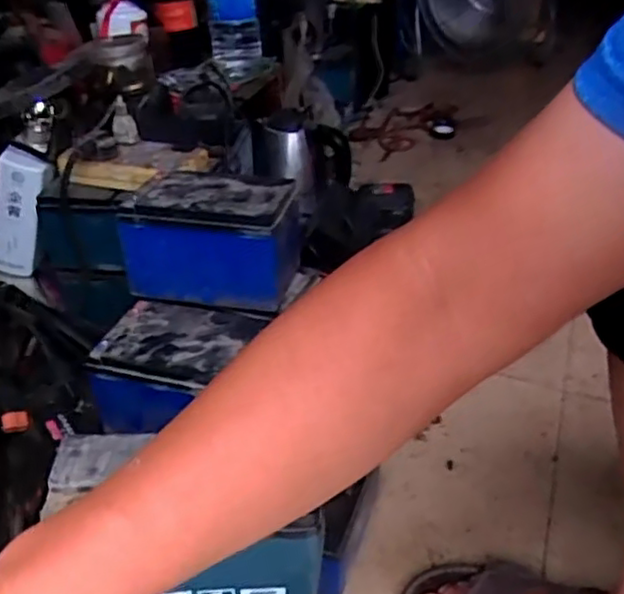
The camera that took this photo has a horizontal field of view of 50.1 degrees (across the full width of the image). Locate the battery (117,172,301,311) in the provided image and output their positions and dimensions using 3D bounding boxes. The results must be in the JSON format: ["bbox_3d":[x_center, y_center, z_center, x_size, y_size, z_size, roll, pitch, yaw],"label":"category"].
[{"bbox_3d":[-0.089,-0.058,0.653,0.157,0.096,0.104,9,35,13],"label":"battery"}]

